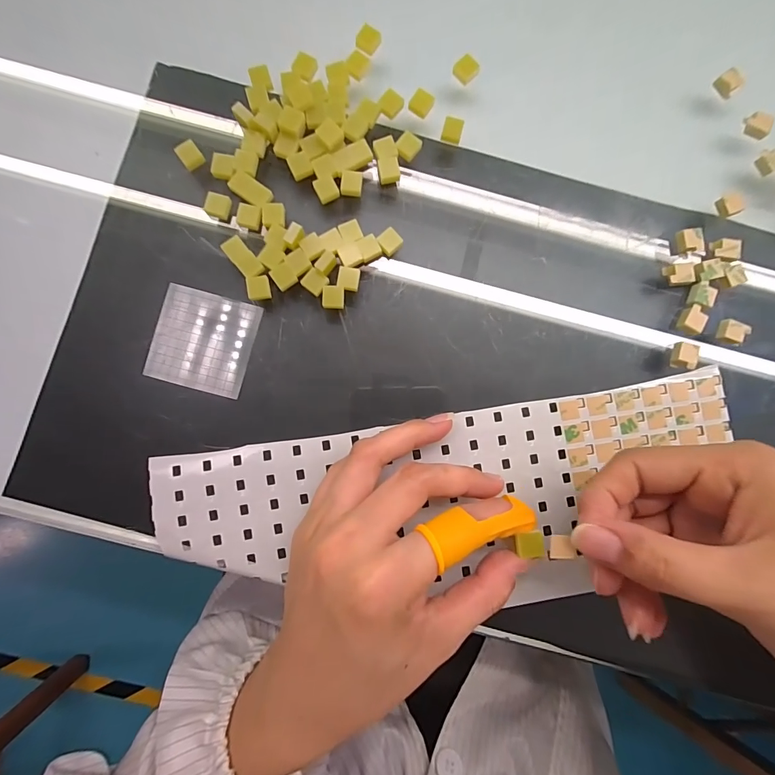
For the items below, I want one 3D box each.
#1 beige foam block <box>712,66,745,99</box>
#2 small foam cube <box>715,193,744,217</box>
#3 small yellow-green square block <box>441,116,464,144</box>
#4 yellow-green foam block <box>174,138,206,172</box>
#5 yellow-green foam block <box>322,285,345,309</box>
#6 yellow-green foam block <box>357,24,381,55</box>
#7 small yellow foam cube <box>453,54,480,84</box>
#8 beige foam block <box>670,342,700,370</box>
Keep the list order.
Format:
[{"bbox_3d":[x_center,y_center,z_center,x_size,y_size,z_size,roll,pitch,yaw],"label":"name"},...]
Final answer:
[{"bbox_3d":[0.182,-0.162,0.207,0.010,0.008,0.011,-36,88,-4],"label":"beige foam block"},{"bbox_3d":[0.180,-0.095,0.203,0.010,0.005,0.011,-26,88,-4],"label":"small foam cube"},{"bbox_3d":[0.034,-0.133,0.201,0.010,0.005,0.011,12,86,-1],"label":"small yellow-green square block"},{"bbox_3d":[-0.100,-0.117,0.196,0.011,0.006,0.011,-41,89,-4],"label":"yellow-green foam block"},{"bbox_3d":[-0.027,-0.045,0.195,0.010,0.006,0.011,1,86,-2],"label":"yellow-green foam block"},{"bbox_3d":[-0.010,-0.182,0.204,0.010,0.006,0.013,31,86,0],"label":"yellow-green foam block"},{"bbox_3d":[0.041,-0.167,0.204,0.012,0.005,0.011,-44,89,-4],"label":"small yellow foam cube"},{"bbox_3d":[0.151,-0.016,0.198,0.010,0.007,0.012,12,86,-1],"label":"beige foam block"}]

